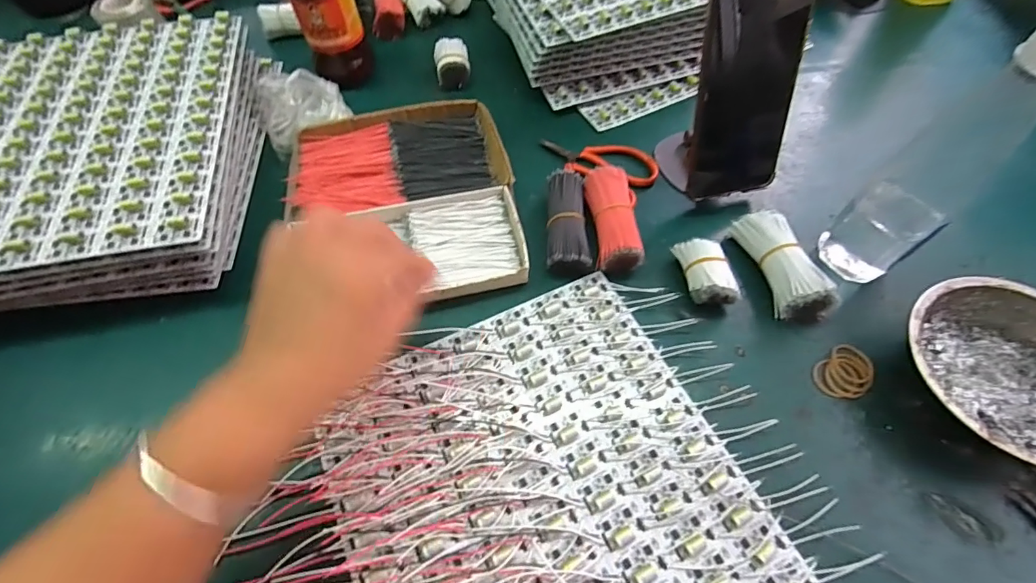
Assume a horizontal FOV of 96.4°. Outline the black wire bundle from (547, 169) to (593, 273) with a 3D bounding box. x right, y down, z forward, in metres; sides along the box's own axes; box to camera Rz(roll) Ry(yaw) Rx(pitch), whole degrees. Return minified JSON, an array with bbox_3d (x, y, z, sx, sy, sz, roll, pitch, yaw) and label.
[{"bbox_3d":[0.042,-0.057,0.385,0.034,0.026,0.090,1,60,4],"label":"black wire bundle"}]

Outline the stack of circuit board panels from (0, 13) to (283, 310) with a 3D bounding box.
[{"bbox_3d":[-0.367,-0.124,0.412,0.250,0.063,0.303,-6,60,0],"label":"stack of circuit board panels"}]

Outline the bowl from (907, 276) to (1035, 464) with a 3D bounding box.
[{"bbox_3d":[0.321,0.056,0.310,0.121,0.046,0.128,-15,60,-8],"label":"bowl"}]

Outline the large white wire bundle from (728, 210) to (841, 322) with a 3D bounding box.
[{"bbox_3d":[0.208,-0.024,0.366,0.038,0.037,0.097,-15,60,-8],"label":"large white wire bundle"}]

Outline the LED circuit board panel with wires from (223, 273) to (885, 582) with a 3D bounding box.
[{"bbox_3d":[0.001,0.145,0.276,0.330,0.021,0.280,-23,61,-10],"label":"LED circuit board panel with wires"}]

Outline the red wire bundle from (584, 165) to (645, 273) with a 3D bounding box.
[{"bbox_3d":[0.078,-0.060,0.383,0.034,0.030,0.090,-6,60,0],"label":"red wire bundle"}]

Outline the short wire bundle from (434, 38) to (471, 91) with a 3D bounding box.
[{"bbox_3d":[-0.071,-0.252,0.510,0.036,0.027,0.052,-8,60,-2],"label":"short wire bundle"}]

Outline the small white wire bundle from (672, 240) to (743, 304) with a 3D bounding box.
[{"bbox_3d":[0.144,-0.015,0.358,0.030,0.027,0.055,-9,60,-2],"label":"small white wire bundle"}]

